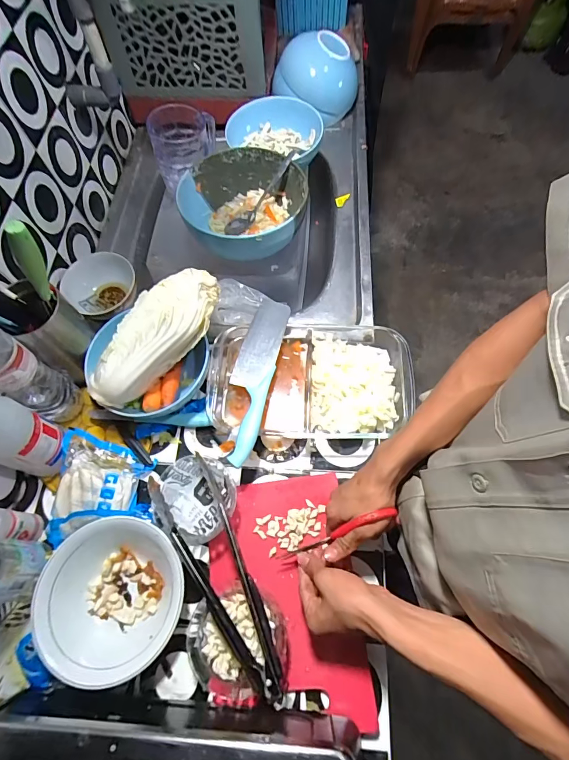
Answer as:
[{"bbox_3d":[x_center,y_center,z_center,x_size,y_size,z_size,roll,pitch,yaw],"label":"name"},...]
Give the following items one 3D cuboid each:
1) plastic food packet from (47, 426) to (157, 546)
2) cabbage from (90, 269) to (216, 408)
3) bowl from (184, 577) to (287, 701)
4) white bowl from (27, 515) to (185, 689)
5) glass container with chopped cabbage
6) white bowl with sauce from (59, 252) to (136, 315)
[{"bbox_3d":[-0.240,0.136,0.509,0.123,0.045,0.135,-4,66,1],"label":"plastic food packet"},{"bbox_3d":[-0.167,-0.054,0.502,0.063,0.073,0.210,40,90,17],"label":"cabbage"},{"bbox_3d":[-0.051,0.292,0.432,0.107,0.052,0.110,-1,66,2],"label":"bowl"},{"bbox_3d":[-0.202,0.255,0.454,0.157,0.052,0.164,-1,66,2],"label":"white bowl"},{"bbox_3d":[0.034,-0.002,0.562,0.292,0.050,0.180,1,66,3],"label":"glass container with chopped cabbage"},{"bbox_3d":[-0.295,-0.147,0.608,0.105,0.052,0.101,-1,66,2],"label":"white bowl with sauce"}]

